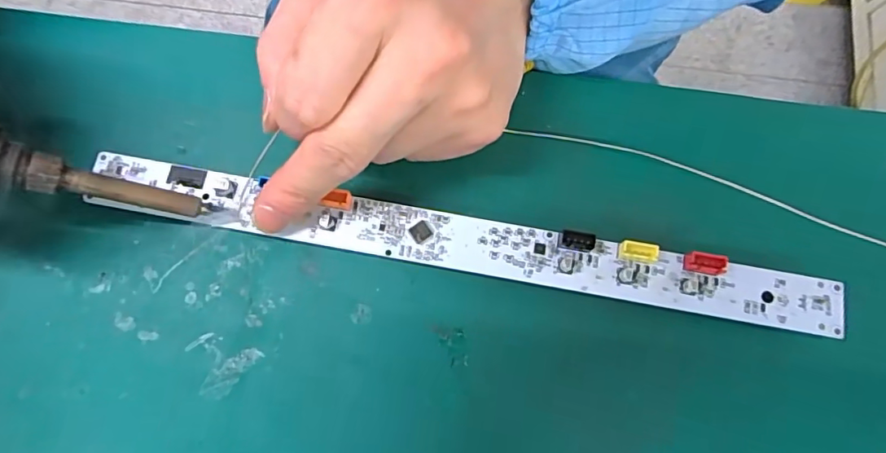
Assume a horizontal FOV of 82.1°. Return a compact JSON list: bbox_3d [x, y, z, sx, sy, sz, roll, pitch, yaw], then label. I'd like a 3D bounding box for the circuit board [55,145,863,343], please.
[{"bbox_3d":[0.005,0.004,0.194,0.284,0.009,0.022,10,75,3],"label":"circuit board"}]

